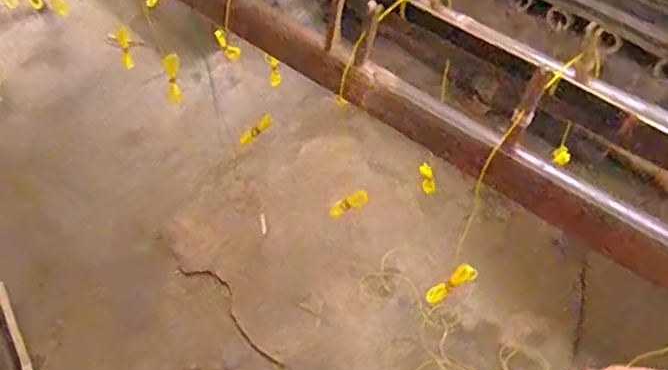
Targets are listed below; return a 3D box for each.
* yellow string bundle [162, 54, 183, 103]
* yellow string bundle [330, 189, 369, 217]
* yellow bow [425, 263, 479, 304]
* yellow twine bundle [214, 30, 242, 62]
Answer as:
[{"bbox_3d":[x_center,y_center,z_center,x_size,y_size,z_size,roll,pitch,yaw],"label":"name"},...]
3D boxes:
[{"bbox_3d":[-0.270,-0.180,0.960,0.029,0.033,0.098,-14,56,-6],"label":"yellow string bundle"},{"bbox_3d":[0.021,0.027,0.820,0.059,0.022,0.017,-28,57,6],"label":"yellow string bundle"},{"bbox_3d":[0.154,0.130,0.754,0.076,0.017,0.023,-42,55,22],"label":"yellow bow"},{"bbox_3d":[-0.229,-0.299,1.233,0.021,0.127,0.027,15,83,13],"label":"yellow twine bundle"}]

